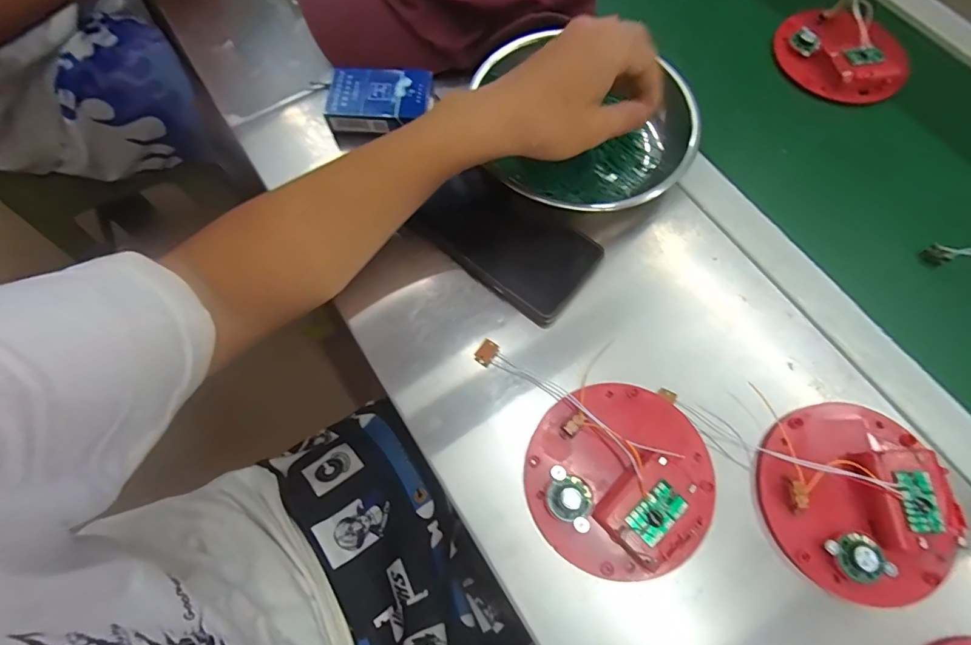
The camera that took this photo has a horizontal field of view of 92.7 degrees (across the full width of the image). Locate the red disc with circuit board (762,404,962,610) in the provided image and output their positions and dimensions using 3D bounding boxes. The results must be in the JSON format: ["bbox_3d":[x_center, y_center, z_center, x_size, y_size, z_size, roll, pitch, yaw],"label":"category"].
[{"bbox_3d":[0.240,0.112,0.298,0.107,0.027,0.120,3,70,1],"label":"red disc with circuit board"}]

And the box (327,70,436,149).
[{"bbox_3d":[-0.093,-0.194,0.415,0.088,0.030,0.055,0,70,0],"label":"box"}]

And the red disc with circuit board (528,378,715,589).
[{"bbox_3d":[0.089,0.099,0.303,0.114,0.028,0.121,0,70,0],"label":"red disc with circuit board"}]

